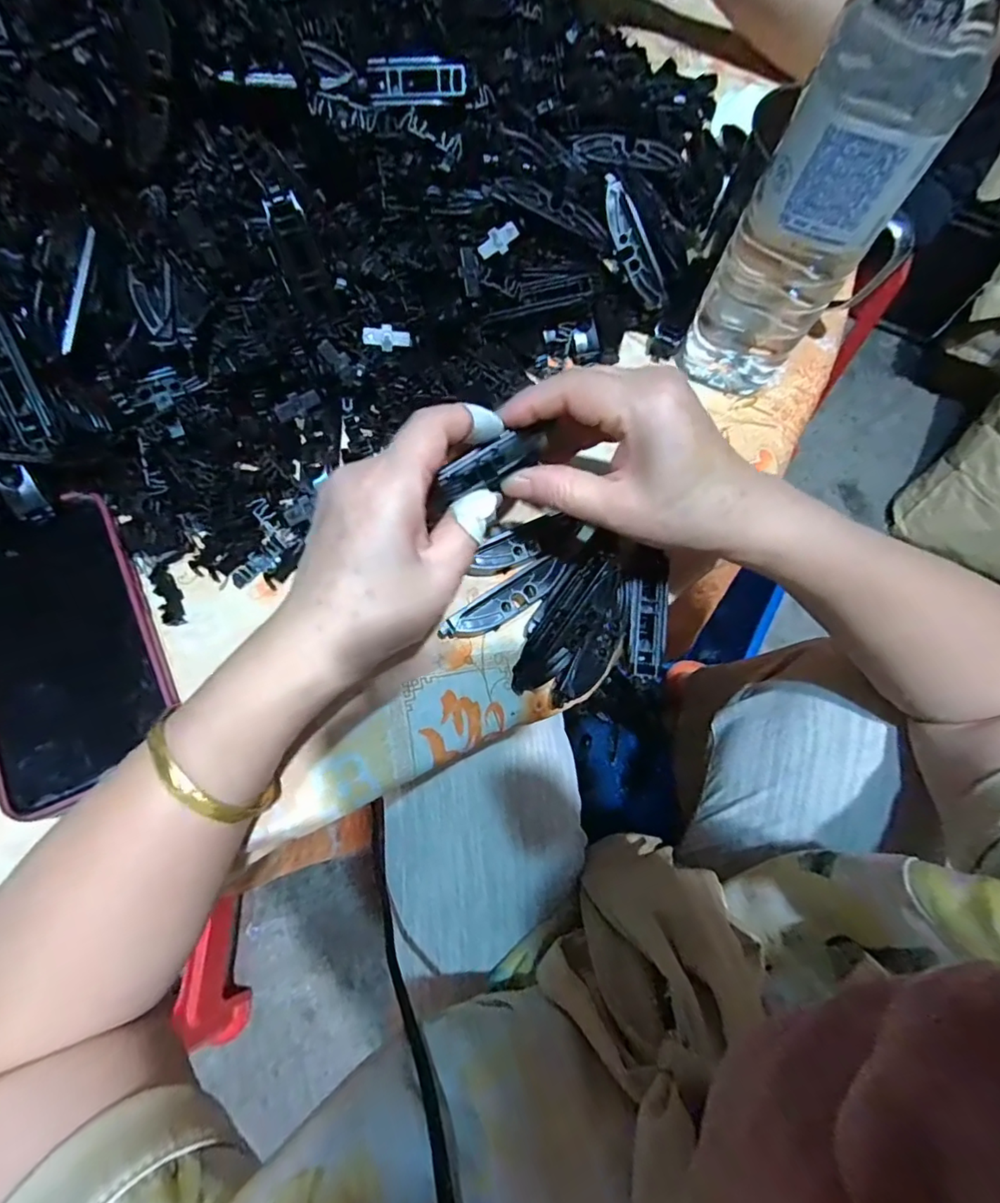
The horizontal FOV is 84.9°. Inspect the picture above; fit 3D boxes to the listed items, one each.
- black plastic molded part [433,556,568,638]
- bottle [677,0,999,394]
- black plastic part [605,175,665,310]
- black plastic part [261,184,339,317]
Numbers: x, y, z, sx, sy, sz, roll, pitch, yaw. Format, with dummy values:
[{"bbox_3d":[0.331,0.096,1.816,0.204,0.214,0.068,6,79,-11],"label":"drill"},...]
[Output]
[{"bbox_3d":[0.004,0.000,0.293,0.077,0.014,0.017,-32,76,-10],"label":"black plastic molded part"},{"bbox_3d":[0.147,-0.179,0.261,0.058,0.209,0.062,36,76,10],"label":"bottle"},{"bbox_3d":[0.081,-0.216,0.331,0.019,0.010,0.075,-33,107,-10],"label":"black plastic part"},{"bbox_3d":[-0.104,-0.180,0.284,0.020,0.056,0.008,-22,43,-8],"label":"black plastic part"}]

